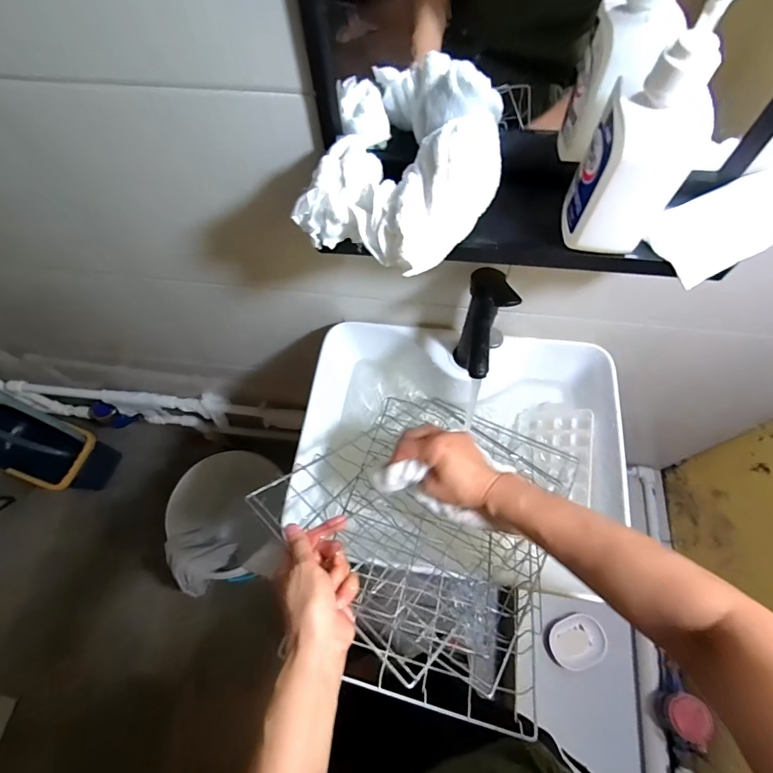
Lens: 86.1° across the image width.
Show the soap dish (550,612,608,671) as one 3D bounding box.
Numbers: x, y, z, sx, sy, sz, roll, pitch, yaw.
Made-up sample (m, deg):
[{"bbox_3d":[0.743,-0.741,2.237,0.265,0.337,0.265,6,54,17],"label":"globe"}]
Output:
[{"bbox_3d":[0.484,0.645,1.046,0.131,0.034,0.111,-19,65,-6],"label":"soap dish"}]

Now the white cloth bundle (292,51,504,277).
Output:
[{"bbox_3d":[0.019,-0.225,0.396,0.175,0.065,0.261,11,65,8],"label":"white cloth bundle"}]

